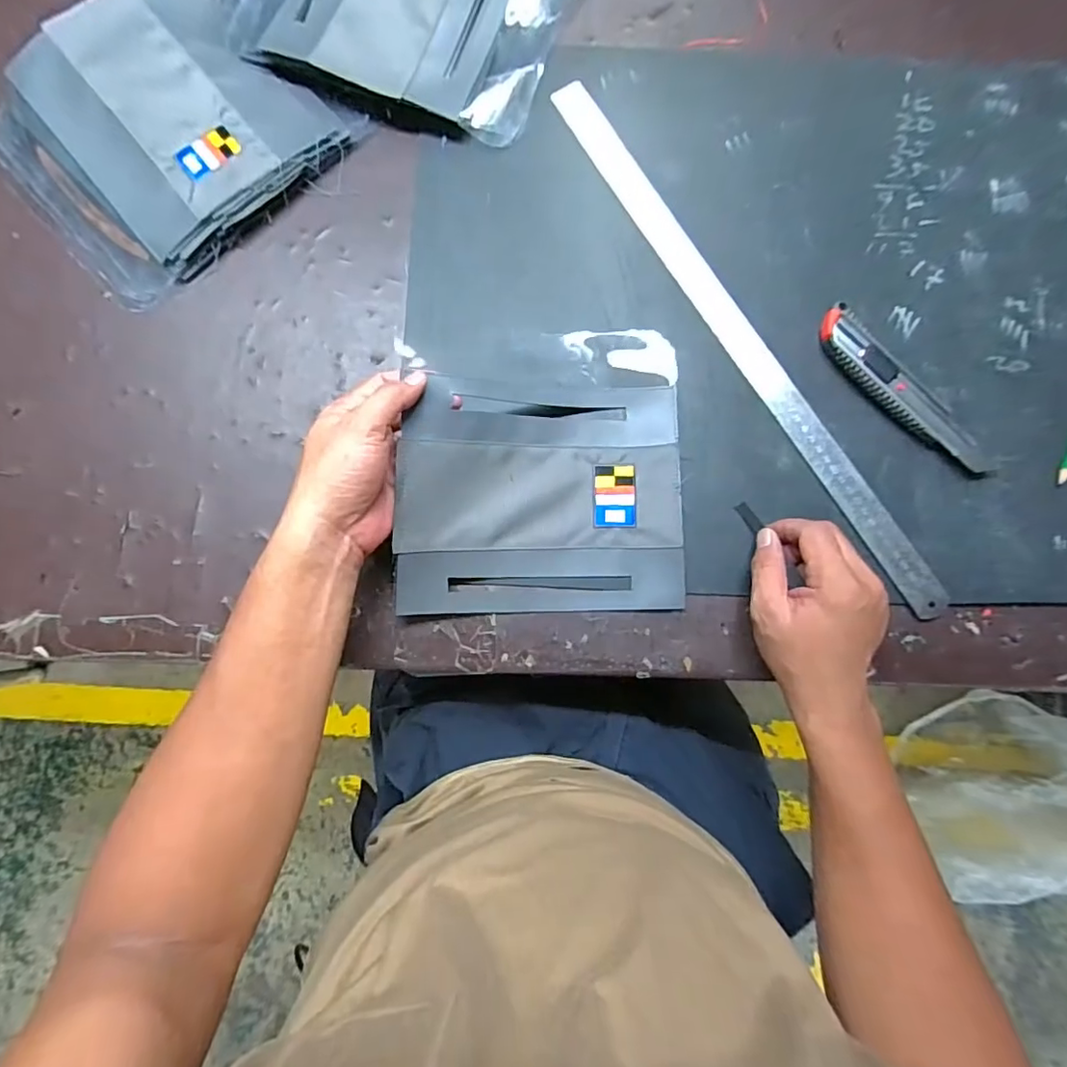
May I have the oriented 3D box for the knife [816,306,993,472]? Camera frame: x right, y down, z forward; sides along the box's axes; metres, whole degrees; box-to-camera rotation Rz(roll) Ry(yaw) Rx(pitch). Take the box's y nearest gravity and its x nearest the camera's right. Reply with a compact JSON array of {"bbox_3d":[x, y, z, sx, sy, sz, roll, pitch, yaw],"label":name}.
[{"bbox_3d":[0.291,-0.110,0.442,0.040,0.016,0.170,-39,85,-5],"label":"knife"}]

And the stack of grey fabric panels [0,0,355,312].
[{"bbox_3d":[-0.320,-0.338,0.468,0.233,0.020,0.240,-44,85,-6],"label":"stack of grey fabric panels"}]

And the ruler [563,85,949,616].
[{"bbox_3d":[0.168,-0.163,0.456,0.033,0.006,0.521,-30,83,-5],"label":"ruler"}]

